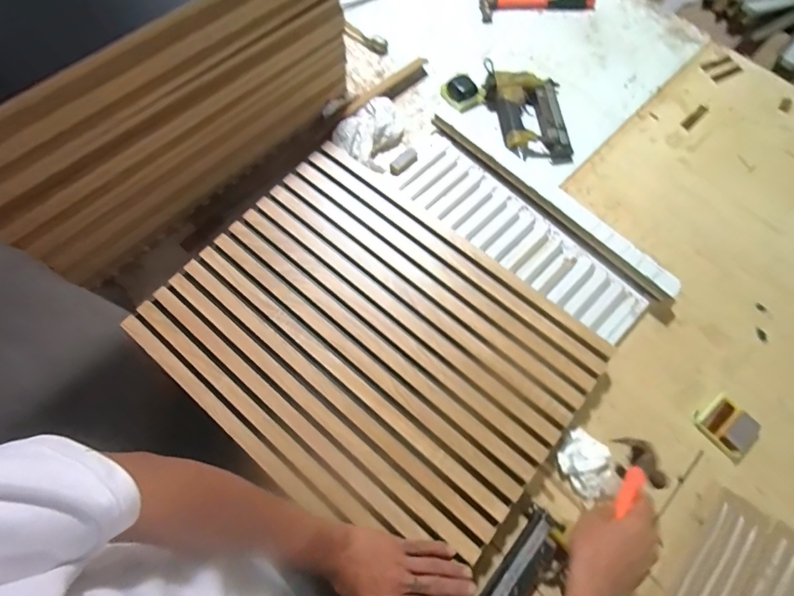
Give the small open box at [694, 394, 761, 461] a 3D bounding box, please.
[{"bbox_3d":[0.484,0.189,0.603,0.066,0.021,0.074,-37,74,-14],"label":"small open box"}]

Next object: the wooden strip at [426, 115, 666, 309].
[{"bbox_3d":[0.258,-0.169,0.713,0.498,0.036,0.030,43,74,14],"label":"wooden strip"}]

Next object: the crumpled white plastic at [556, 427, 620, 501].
[{"bbox_3d":[0.269,0.230,0.574,0.073,0.024,0.085,-35,74,-13],"label":"crumpled white plastic"}]

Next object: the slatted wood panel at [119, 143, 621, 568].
[{"bbox_3d":[-0.039,0.059,0.610,0.567,0.032,0.442,40,73,13],"label":"slatted wood panel"}]

